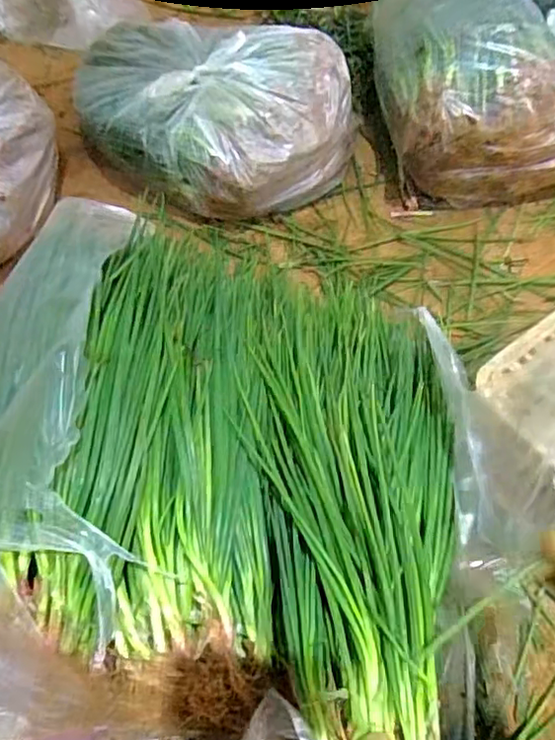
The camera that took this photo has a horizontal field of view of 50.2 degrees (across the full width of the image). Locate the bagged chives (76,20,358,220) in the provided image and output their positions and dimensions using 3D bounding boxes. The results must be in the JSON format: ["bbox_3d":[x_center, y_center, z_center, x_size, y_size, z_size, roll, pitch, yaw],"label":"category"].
[{"bbox_3d":[-0.123,-0.447,1.007,0.468,0.201,0.302,24,61,12],"label":"bagged chives"}]

